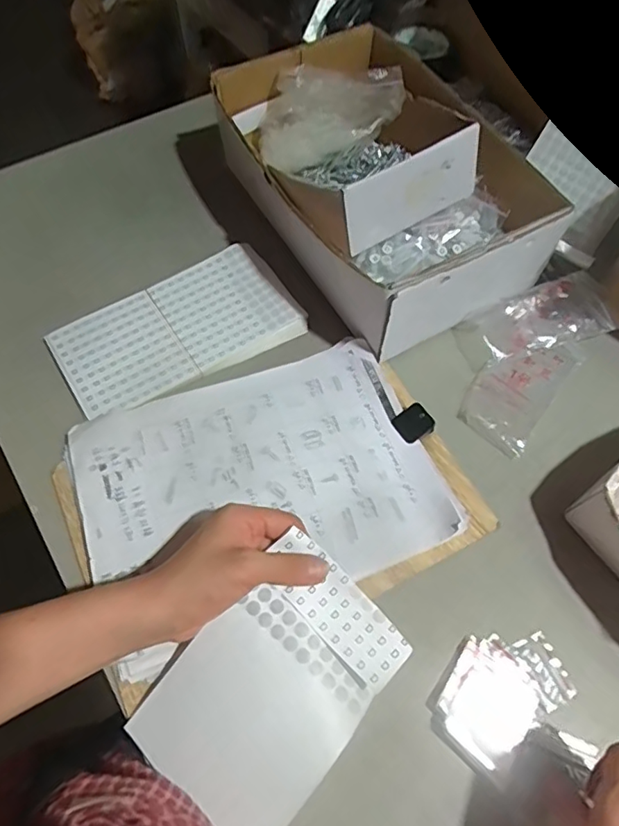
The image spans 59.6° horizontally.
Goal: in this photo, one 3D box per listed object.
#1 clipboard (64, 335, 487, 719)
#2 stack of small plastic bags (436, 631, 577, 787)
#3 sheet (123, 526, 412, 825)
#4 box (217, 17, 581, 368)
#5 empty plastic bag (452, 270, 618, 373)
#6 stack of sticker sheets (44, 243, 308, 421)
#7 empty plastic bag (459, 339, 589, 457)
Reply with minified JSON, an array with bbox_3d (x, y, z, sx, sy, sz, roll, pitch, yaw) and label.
[{"bbox_3d":[-0.035,0.063,0.461,0.321,0.016,0.222,-19,63,-11],"label":"clipboard"},{"bbox_3d":[0.143,0.205,0.400,0.101,0.010,0.072,-36,67,-18],"label":"stack of small plastic bags"},{"bbox_3d":[-0.026,0.188,0.376,0.120,0.016,0.176,38,77,17],"label":"sheet"},{"bbox_3d":[0.067,-0.246,0.558,0.233,0.121,0.336,-25,67,-13],"label":"box"},{"bbox_3d":[0.232,-0.092,0.546,0.162,0.016,0.072,-20,63,-11],"label":"empty plastic bag"},{"bbox_3d":[-0.129,-0.083,0.539,0.228,0.019,0.124,-29,65,-15],"label":"stack of sticker sheets"},{"bbox_3d":[0.202,-0.028,0.519,0.070,0.012,0.130,35,67,17],"label":"empty plastic bag"}]

